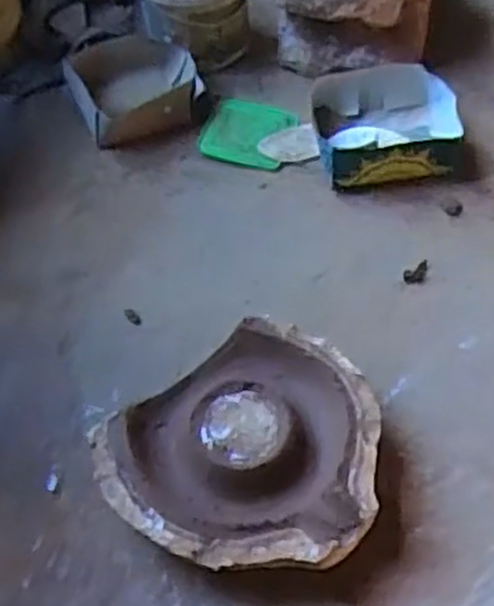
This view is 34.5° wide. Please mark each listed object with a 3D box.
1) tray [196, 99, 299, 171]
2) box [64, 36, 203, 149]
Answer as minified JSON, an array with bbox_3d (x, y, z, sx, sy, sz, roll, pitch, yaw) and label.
[{"bbox_3d":[0.001,-0.261,1.217,0.130,0.012,0.115,22,71,16],"label":"tray"},{"bbox_3d":[-0.177,-0.347,1.262,0.193,0.064,0.208,-20,54,-10],"label":"box"}]

